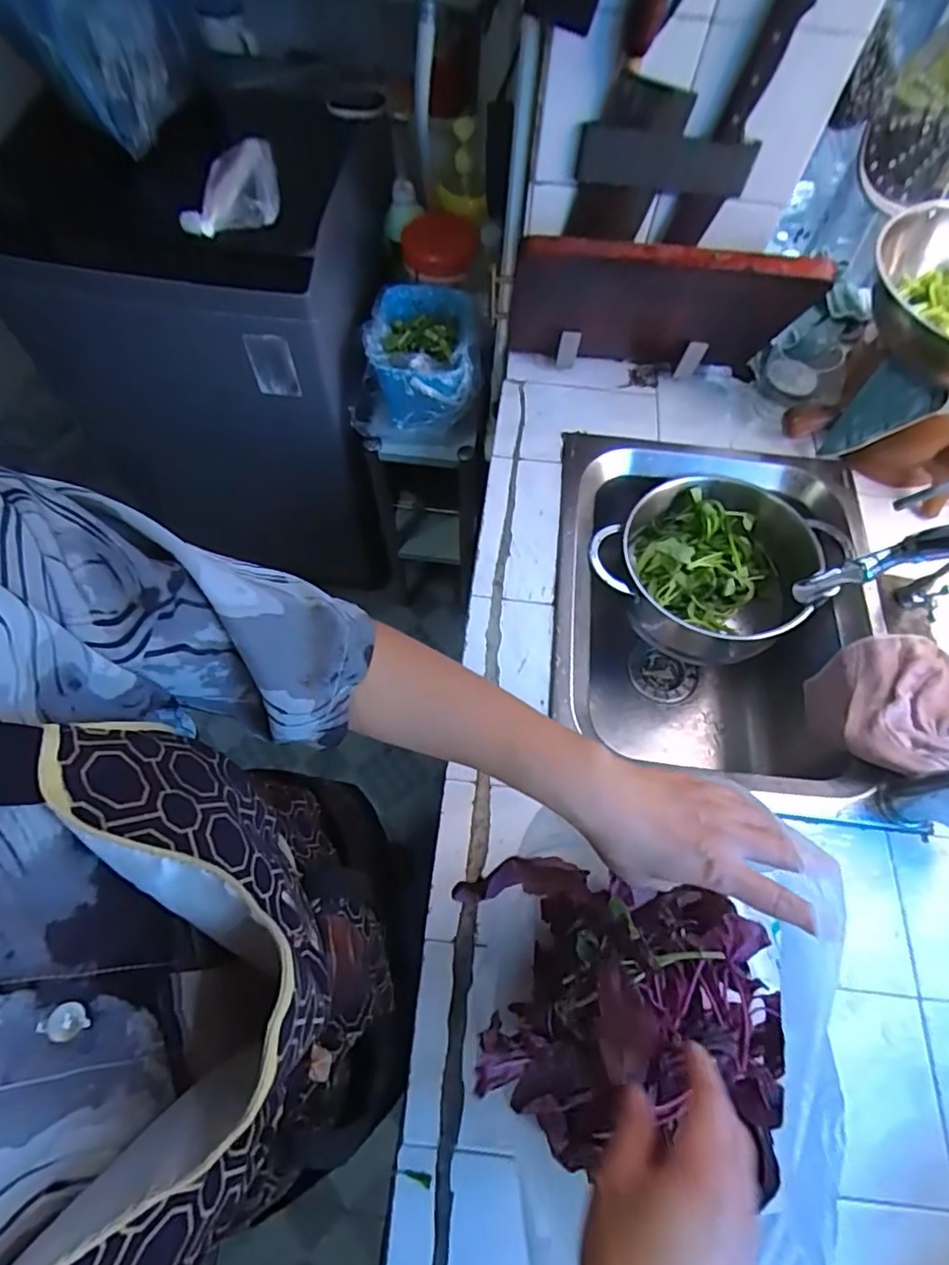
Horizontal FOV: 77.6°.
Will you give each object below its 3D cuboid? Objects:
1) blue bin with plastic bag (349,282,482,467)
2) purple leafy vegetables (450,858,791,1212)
[{"bbox_3d":[-0.096,-0.441,1.019,0.212,0.181,0.221,5,64,0],"label":"blue bin with plastic bag"},{"bbox_3d":[0.120,0.270,0.445,0.238,0.156,0.183,-1,64,-3],"label":"purple leafy vegetables"}]

